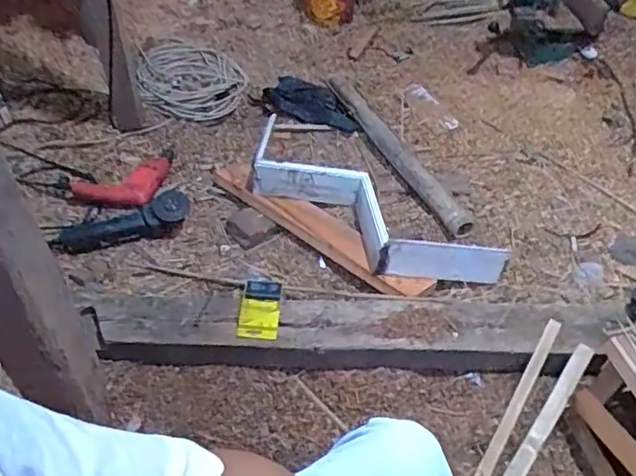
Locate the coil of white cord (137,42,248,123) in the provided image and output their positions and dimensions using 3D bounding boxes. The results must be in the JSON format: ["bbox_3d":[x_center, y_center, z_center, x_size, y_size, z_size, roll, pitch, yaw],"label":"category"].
[{"bbox_3d":[-0.381,-0.490,1.769,0.307,0.071,0.480,-12,47,-12],"label":"coil of white cord"}]

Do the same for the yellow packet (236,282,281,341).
[{"bbox_3d":[-0.110,0.133,1.113,0.074,0.014,0.130,3,46,1],"label":"yellow packet"}]

